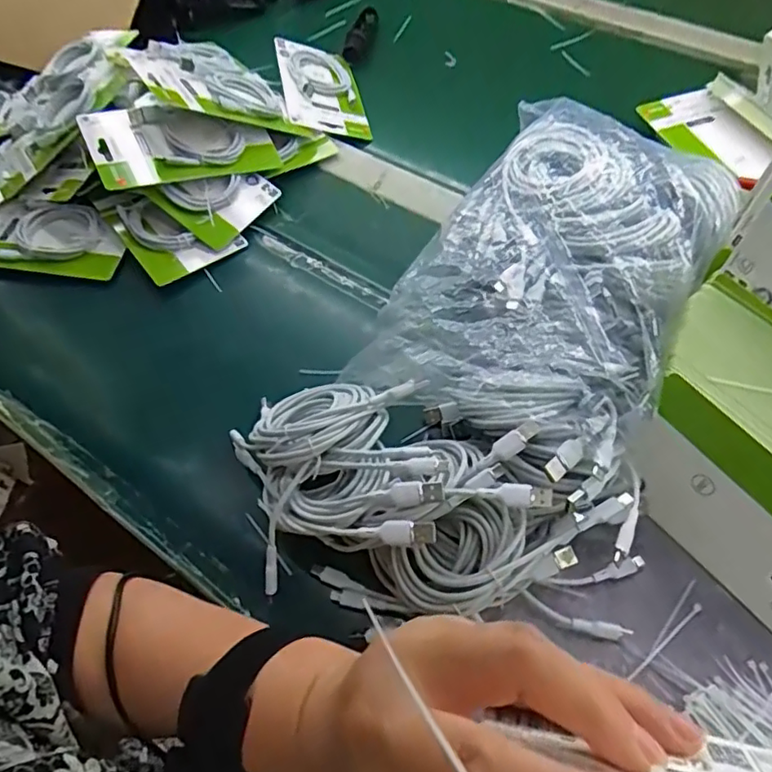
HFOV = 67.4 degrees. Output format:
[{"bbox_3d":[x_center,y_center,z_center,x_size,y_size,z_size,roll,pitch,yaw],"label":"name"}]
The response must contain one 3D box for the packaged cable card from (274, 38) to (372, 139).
[{"bbox_3d":[-0.077,-0.365,0.704,0.104,0.017,0.165,5,56,-26],"label":"packaged cable card"}]

